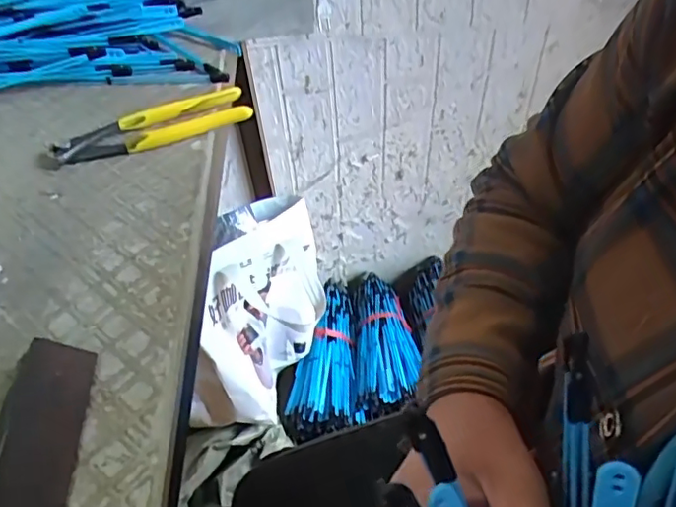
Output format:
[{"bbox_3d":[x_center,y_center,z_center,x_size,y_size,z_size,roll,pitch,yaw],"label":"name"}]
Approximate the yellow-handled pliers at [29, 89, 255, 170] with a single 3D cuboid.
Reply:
[{"bbox_3d":[-0.165,-0.104,0.485,0.176,0.022,0.045,-18,47,-13],"label":"yellow-handled pliers"}]

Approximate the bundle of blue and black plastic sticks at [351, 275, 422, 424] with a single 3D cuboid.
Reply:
[{"bbox_3d":[0.087,0.148,1.047,0.116,0.059,0.311,-4,46,0],"label":"bundle of blue and black plastic sticks"}]

